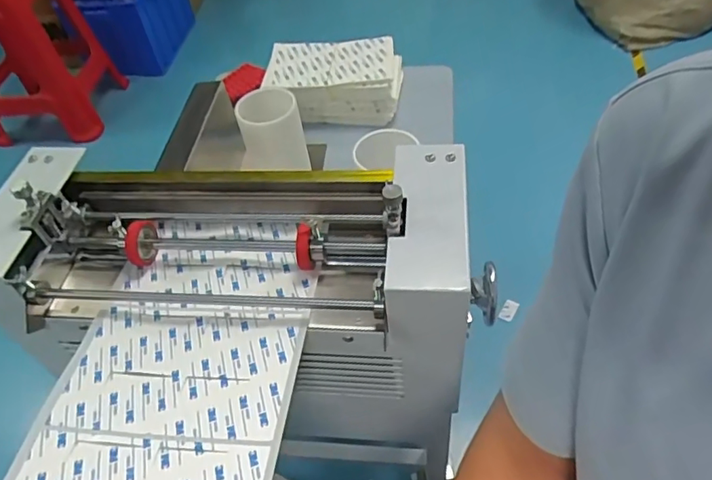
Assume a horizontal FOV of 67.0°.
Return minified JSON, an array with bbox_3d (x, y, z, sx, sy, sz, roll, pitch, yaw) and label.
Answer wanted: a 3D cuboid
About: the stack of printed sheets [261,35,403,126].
[{"bbox_3d":[-0.036,-0.289,0.994,0.245,0.100,0.119,-5,50,2],"label":"stack of printed sheets"}]

